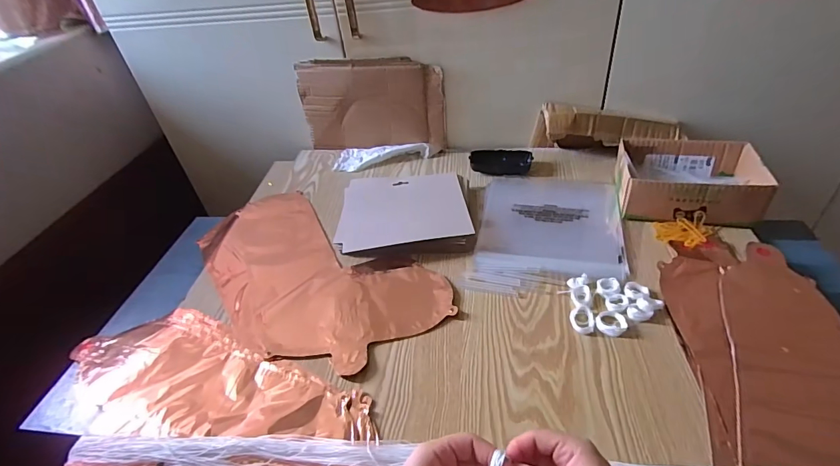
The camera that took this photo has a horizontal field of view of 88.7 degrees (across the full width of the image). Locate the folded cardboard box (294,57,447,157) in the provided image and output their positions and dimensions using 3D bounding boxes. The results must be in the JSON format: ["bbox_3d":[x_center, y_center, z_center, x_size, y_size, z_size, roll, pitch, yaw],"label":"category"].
[{"bbox_3d":[-0.091,-0.240,0.824,0.275,0.174,0.031,5,42,14],"label":"folded cardboard box"}]

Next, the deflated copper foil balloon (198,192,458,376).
[{"bbox_3d":[-0.168,0.052,0.632,0.231,0.015,0.411,-32,47,-27],"label":"deflated copper foil balloon"}]

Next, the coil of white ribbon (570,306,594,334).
[{"bbox_3d":[0.193,0.103,0.512,0.026,0.009,0.034,4,41,12],"label":"coil of white ribbon"}]

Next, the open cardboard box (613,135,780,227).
[{"bbox_3d":[0.397,-0.080,0.646,0.182,0.068,0.144,6,42,15],"label":"open cardboard box"}]

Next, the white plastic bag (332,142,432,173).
[{"bbox_3d":[-0.074,-0.153,0.836,0.181,0.024,0.073,1,41,9],"label":"white plastic bag"}]

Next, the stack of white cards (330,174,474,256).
[{"bbox_3d":[-0.025,-0.039,0.691,0.200,0.031,0.175,-6,40,0],"label":"stack of white cards"}]

